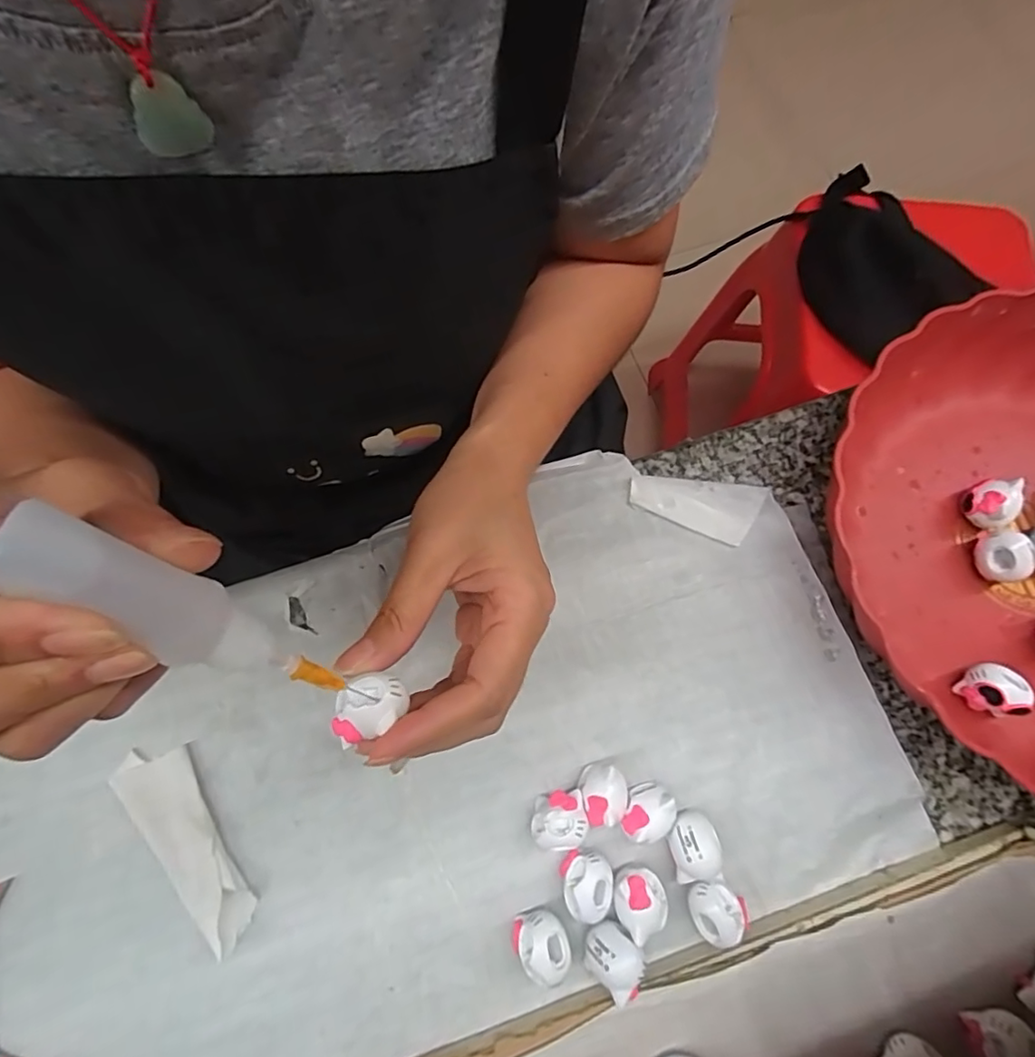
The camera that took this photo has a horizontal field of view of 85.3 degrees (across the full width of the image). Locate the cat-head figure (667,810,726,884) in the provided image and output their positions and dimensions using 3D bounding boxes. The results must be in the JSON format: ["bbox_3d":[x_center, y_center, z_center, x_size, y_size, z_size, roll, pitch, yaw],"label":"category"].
[{"bbox_3d":[0.076,0.138,0.243,0.019,0.020,0.028,-8,75,-3],"label":"cat-head figure"}]

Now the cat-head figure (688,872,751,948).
[{"bbox_3d":[0.083,0.160,0.237,0.021,0.020,0.026,-31,78,-9],"label":"cat-head figure"}]

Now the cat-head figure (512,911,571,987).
[{"bbox_3d":[0.009,0.173,0.233,0.022,0.020,0.025,-16,76,-5],"label":"cat-head figure"}]

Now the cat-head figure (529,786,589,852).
[{"bbox_3d":[0.018,0.127,0.244,0.023,0.023,0.022,-11,76,-4],"label":"cat-head figure"}]

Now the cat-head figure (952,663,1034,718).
[{"bbox_3d":[0.222,0.075,0.262,0.022,0.020,0.021,0,75,-1],"label":"cat-head figure"}]

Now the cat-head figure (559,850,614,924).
[{"bbox_3d":[0.030,0.151,0.239,0.021,0.020,0.025,-11,76,-4],"label":"cat-head figure"}]

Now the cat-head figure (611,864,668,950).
[{"bbox_3d":[0.051,0.155,0.236,0.022,0.015,0.024,0,75,-1],"label":"cat-head figure"}]

